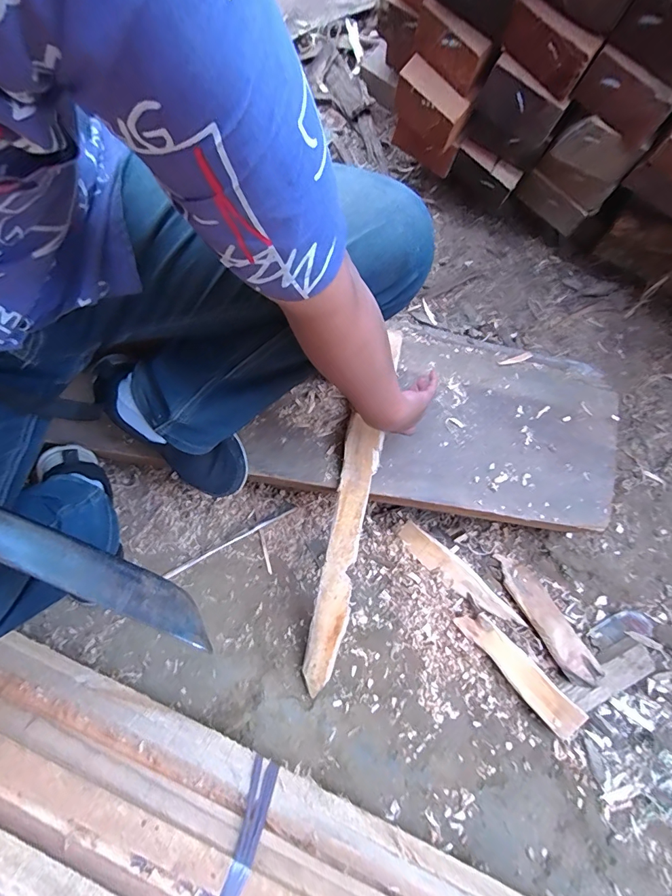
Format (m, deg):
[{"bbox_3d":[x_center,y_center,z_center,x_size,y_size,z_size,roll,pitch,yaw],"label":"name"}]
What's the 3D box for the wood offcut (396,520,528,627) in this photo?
[{"bbox_3d":[0.235,0.246,0.802,0.272,0.018,0.049,39,79,12],"label":"wood offcut"}]

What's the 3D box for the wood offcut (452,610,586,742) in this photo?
[{"bbox_3d":[0.329,0.400,0.755,0.060,0.030,0.248,-41,77,-9],"label":"wood offcut"}]

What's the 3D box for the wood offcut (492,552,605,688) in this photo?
[{"bbox_3d":[0.389,0.312,0.773,0.062,0.017,0.254,-32,75,-7],"label":"wood offcut"}]

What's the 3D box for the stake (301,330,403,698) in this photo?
[{"bbox_3d":[0.019,0.112,0.661,0.054,0.015,0.570,12,95,5],"label":"stake"}]

